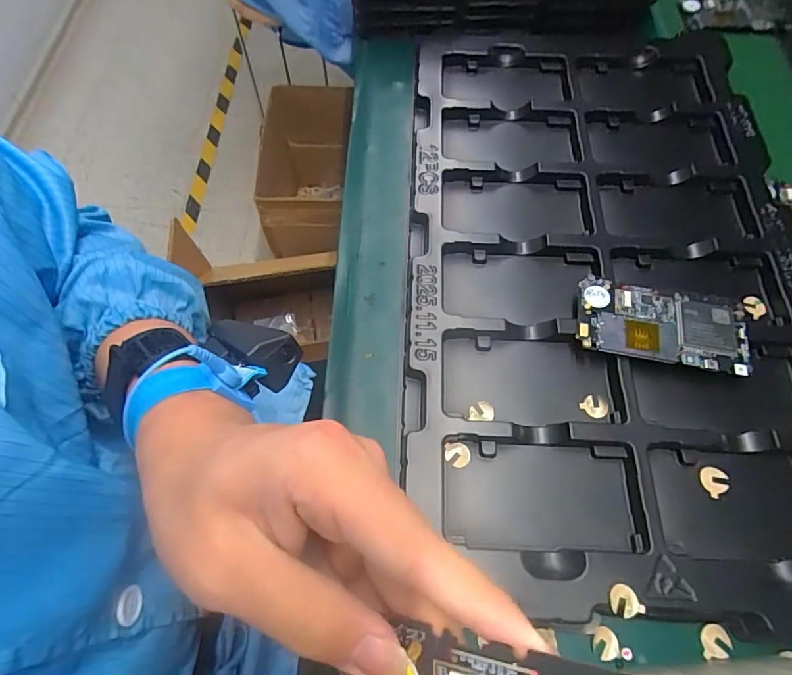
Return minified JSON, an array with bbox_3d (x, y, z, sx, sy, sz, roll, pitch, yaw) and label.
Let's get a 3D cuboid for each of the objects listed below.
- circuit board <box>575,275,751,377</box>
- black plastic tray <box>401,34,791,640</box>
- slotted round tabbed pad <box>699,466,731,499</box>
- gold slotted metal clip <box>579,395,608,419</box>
[{"bbox_3d":[0.208,-0.010,0.364,0.127,0.010,0.065,11,65,5],"label":"circuit board"},{"bbox_3d":[0.177,-0.074,0.403,0.325,0.025,0.549,2,63,2],"label":"black plastic tray"},{"bbox_3d":[0.224,0.101,0.324,0.020,0.004,0.019,0,65,-1],"label":"slotted round tabbed pad"},{"bbox_3d":[0.150,0.052,0.348,0.018,0.004,0.016,37,89,24],"label":"gold slotted metal clip"}]

